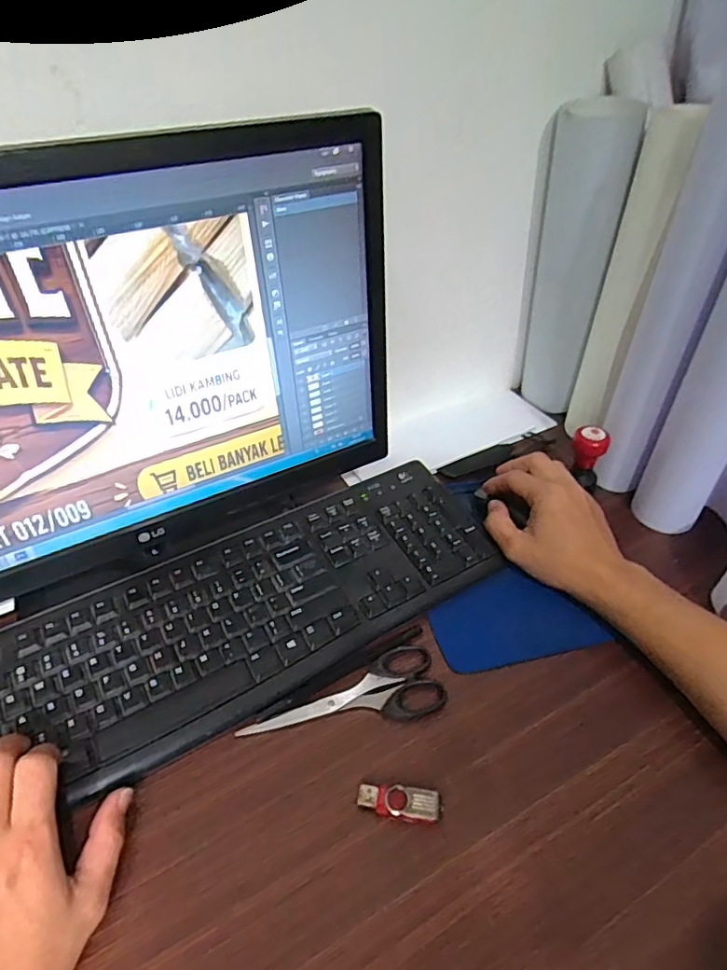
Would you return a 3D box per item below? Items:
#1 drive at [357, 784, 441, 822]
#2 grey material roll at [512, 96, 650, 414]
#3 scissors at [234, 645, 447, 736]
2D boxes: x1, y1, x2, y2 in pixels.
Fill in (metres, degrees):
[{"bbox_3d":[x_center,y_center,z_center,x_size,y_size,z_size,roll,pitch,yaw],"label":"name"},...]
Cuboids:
[{"bbox_3d":[0.023,0.207,0.365,0.053,0.011,0.018,4,41,4],"label":"drive"},{"bbox_3d":[0.211,-0.223,0.605,0.074,0.310,0.080,0,41,0],"label":"grey material roll"},{"bbox_3d":[-0.013,0.163,0.416,0.150,0.004,0.054,-15,43,-16],"label":"scissors"}]

